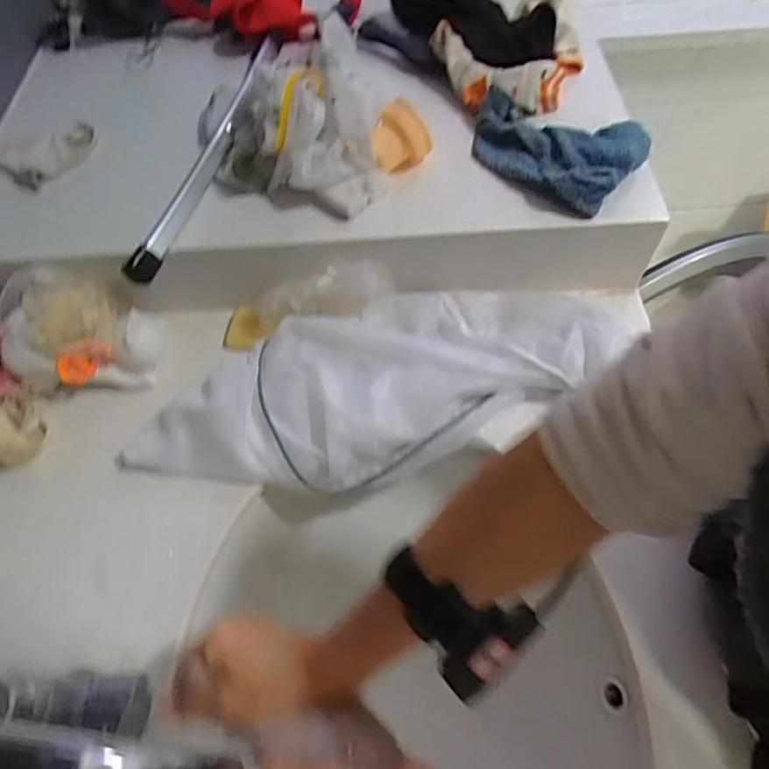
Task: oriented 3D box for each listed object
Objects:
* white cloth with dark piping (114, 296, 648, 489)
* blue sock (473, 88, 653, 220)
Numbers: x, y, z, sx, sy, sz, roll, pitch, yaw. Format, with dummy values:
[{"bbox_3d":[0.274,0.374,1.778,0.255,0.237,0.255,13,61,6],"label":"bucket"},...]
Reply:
[{"bbox_3d":[0.008,-0.009,0.516,0.499,0.068,0.170,-11,60,-3],"label":"white cloth with dark piping"},{"bbox_3d":[0.159,-0.237,0.534,0.171,0.028,0.108,30,66,18],"label":"blue sock"}]

